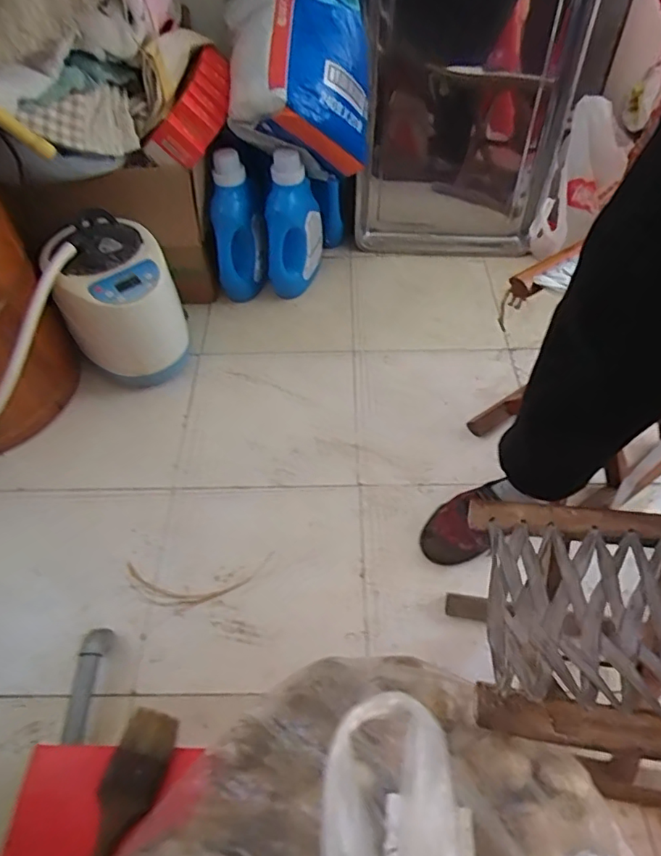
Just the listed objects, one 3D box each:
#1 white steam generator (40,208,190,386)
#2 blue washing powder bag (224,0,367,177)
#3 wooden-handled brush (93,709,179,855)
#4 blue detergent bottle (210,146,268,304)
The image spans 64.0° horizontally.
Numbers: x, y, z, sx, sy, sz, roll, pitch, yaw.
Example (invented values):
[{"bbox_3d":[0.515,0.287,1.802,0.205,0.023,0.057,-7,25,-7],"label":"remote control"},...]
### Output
[{"bbox_3d":[-0.357,-0.206,0.930,0.189,0.271,0.164,-25,57,-16],"label":"white steam generator"},{"bbox_3d":[-0.058,-0.681,0.859,0.233,0.471,0.151,-4,19,0],"label":"blue washing powder bag"},{"bbox_3d":[-0.171,0.321,0.417,0.048,0.015,0.171,8,54,7],"label":"wooden-handled brush"},{"bbox_3d":[-0.179,-0.384,1.039,0.107,0.281,0.071,-8,54,-5],"label":"blue detergent bottle"}]

